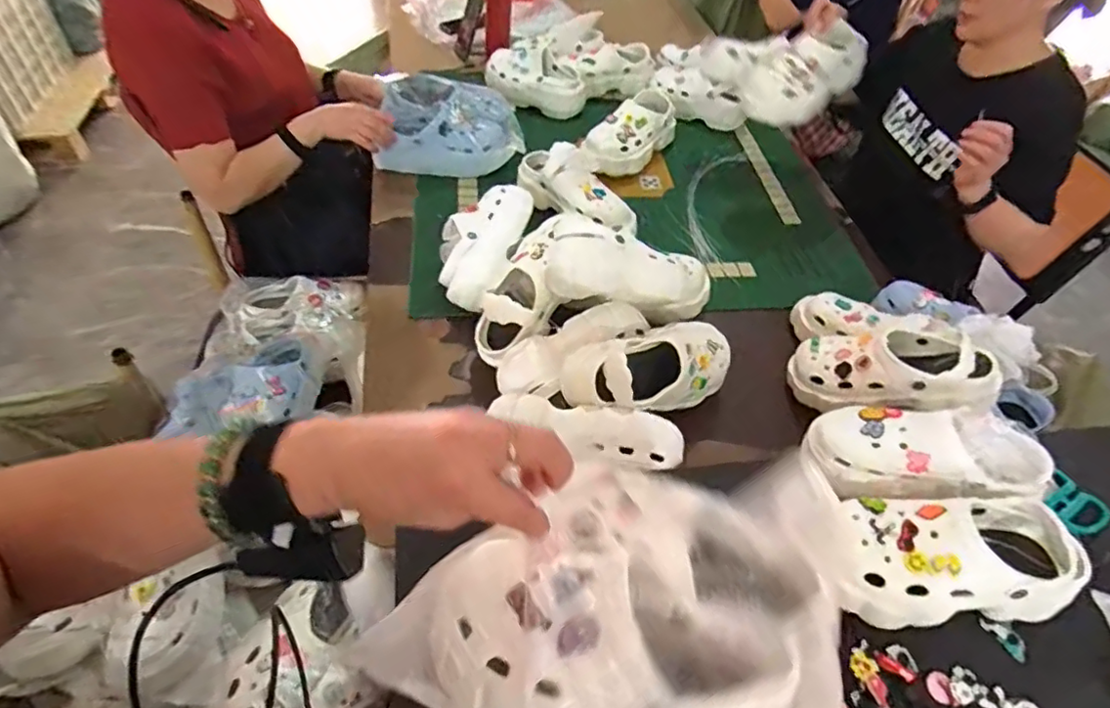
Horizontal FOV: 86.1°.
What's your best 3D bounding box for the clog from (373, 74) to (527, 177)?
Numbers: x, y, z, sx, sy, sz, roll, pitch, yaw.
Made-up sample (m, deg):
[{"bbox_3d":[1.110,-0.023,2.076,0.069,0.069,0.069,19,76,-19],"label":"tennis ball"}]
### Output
[{"bbox_3d":[-0.216,-0.465,1.226,0.277,0.141,0.154,-2,50,-7],"label":"clog"}]

